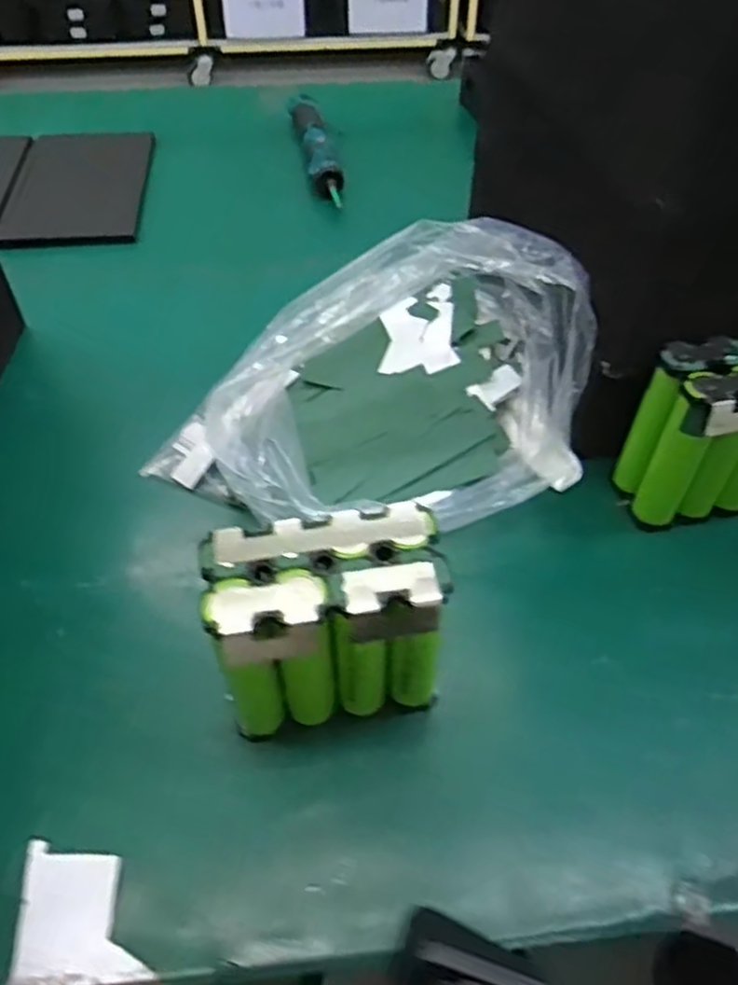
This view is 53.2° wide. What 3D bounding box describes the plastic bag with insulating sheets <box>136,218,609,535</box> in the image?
[{"bbox_3d":[0.025,-0.078,0.610,0.356,0.178,0.236,-29,56,-23],"label":"plastic bag with insulating sheets"}]

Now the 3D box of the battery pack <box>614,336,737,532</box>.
[{"bbox_3d":[0.282,-0.046,0.583,0.133,0.145,0.071,-9,50,-8],"label":"battery pack"}]

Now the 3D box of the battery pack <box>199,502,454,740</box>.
[{"bbox_3d":[-0.024,0.086,0.466,0.133,0.145,0.074,-9,50,-8],"label":"battery pack"}]

